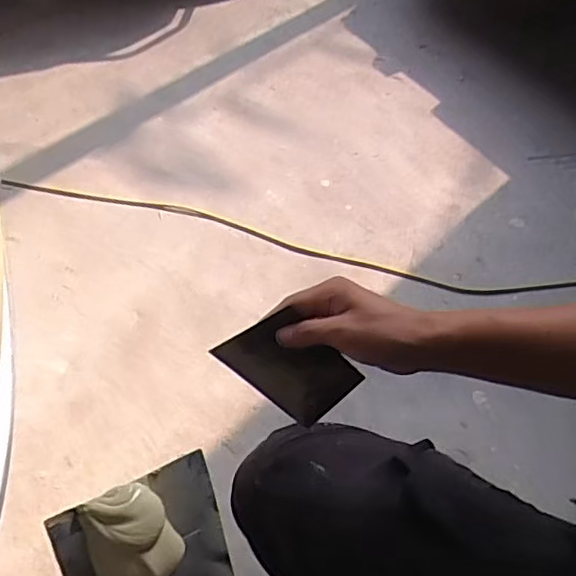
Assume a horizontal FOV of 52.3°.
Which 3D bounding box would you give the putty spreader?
[{"bbox_3d":[0.005,0.070,0.517,0.071,0.128,0.008,-40,31,11],"label":"putty spreader"}]

